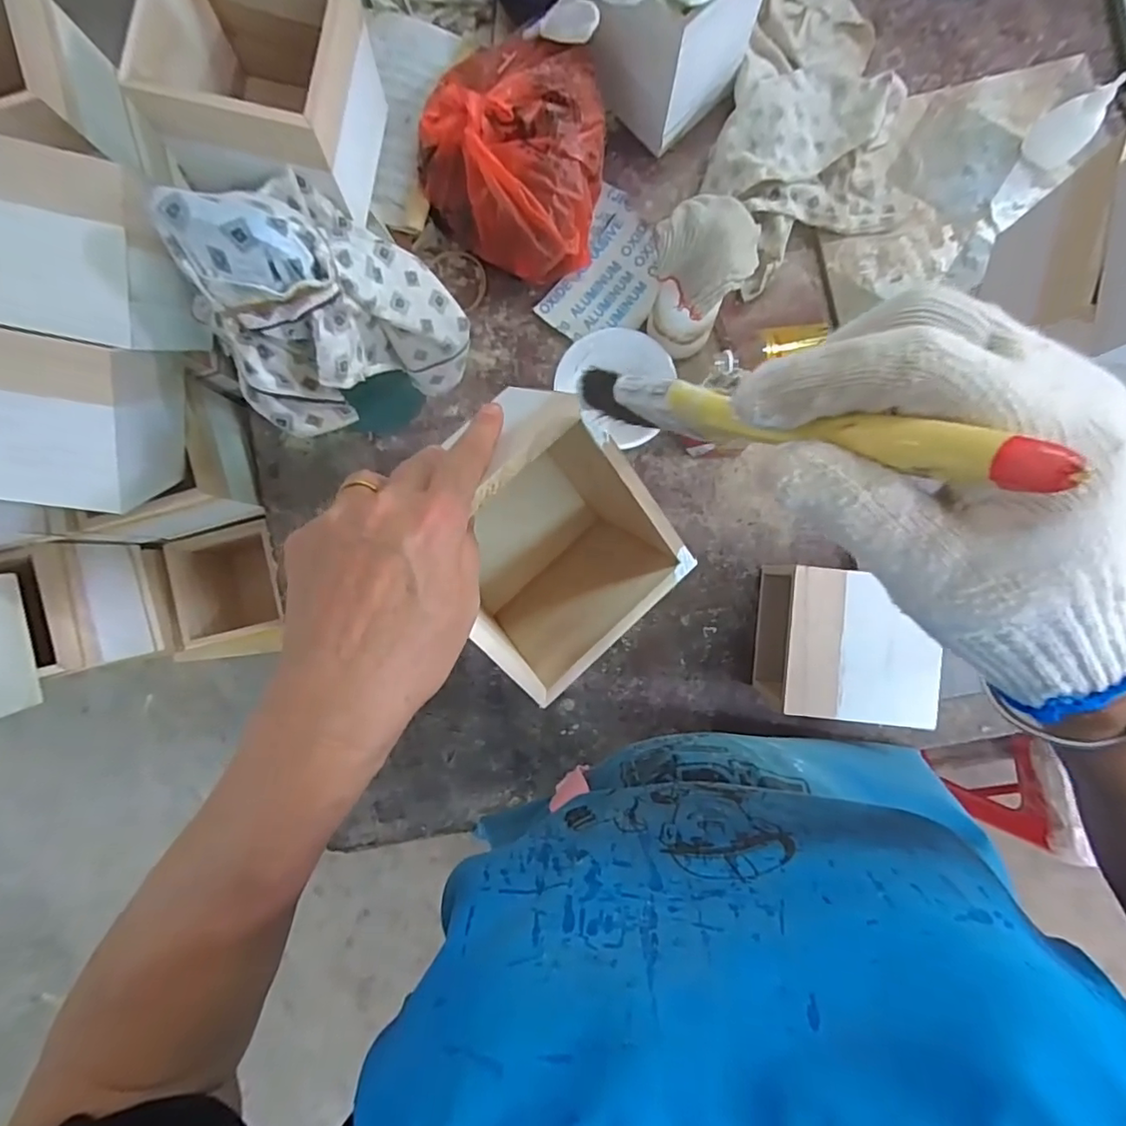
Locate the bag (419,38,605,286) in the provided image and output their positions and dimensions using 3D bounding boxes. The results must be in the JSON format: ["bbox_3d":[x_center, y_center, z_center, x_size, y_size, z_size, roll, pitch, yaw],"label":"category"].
[{"bbox_3d":[-0.044,-0.386,0.546,0.165,0.117,0.189,13,90,3],"label":"bag"}]

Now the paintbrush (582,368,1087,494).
[{"bbox_3d":[0.063,-0.047,0.188,0.005,0.162,0.017,-25,125,-32],"label":"paintbrush"}]

